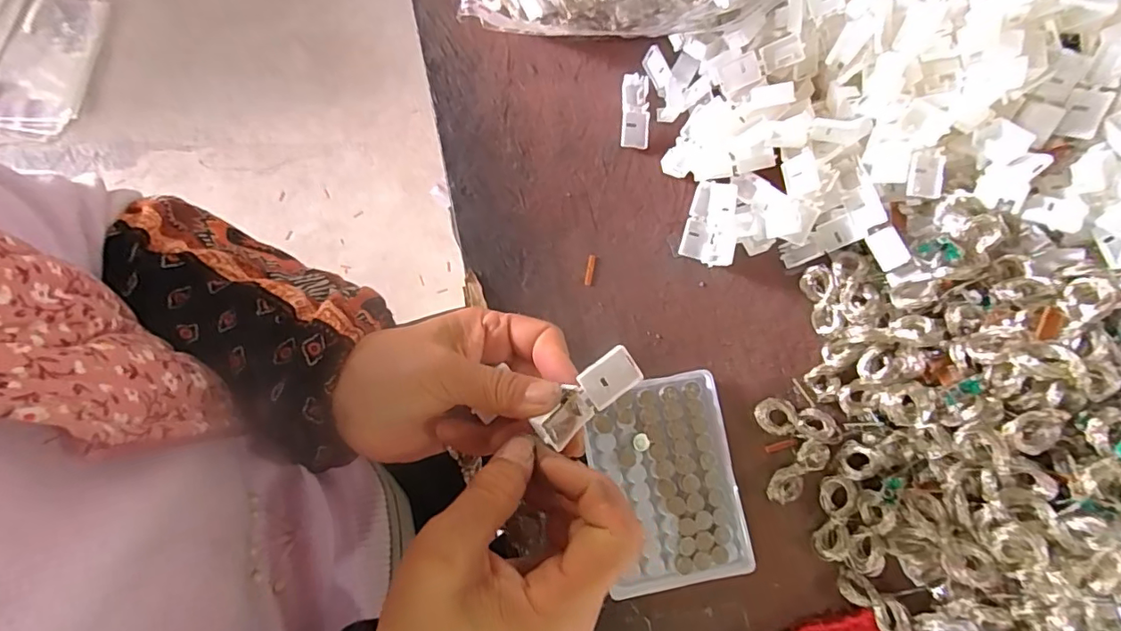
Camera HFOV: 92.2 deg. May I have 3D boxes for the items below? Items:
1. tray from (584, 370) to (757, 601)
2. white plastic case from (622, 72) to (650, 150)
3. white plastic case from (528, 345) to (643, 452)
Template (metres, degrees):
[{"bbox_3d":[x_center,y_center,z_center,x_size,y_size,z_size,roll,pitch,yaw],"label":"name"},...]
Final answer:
[{"bbox_3d":[0.069,0.107,0.352,0.090,0.011,0.127,-10,79,-3],"label":"tray"},{"bbox_3d":[0.057,-0.153,0.404,0.021,0.008,0.055,2,78,-1],"label":"white plastic case"},{"bbox_3d":[0.013,0.039,0.252,0.055,0.016,0.020,-40,82,-13],"label":"white plastic case"}]

